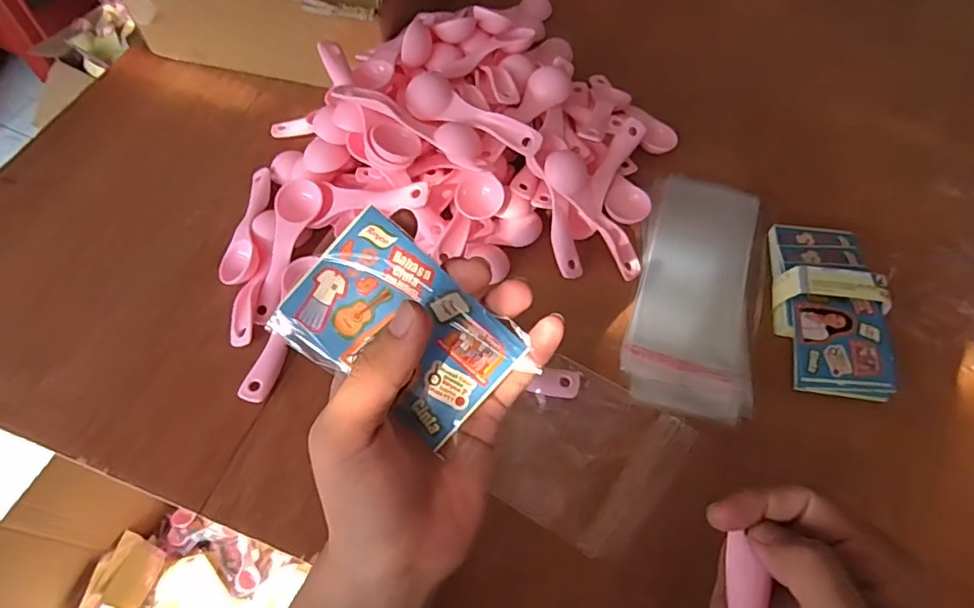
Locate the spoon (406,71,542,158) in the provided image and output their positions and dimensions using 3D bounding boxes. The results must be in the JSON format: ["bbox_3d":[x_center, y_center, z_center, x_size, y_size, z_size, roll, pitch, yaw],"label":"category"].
[{"bbox_3d":[-0.008,-0.138,0.404,0.104,0.017,0.032,25,62,12],"label":"spoon"}]

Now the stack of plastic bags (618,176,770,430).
[{"bbox_3d":[0.158,-0.015,0.416,0.084,0.008,0.199,16,61,8],"label":"stack of plastic bags"}]

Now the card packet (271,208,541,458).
[{"bbox_3d":[-0.036,0.012,0.231,0.088,0.005,0.064,40,92,1],"label":"card packet"}]

